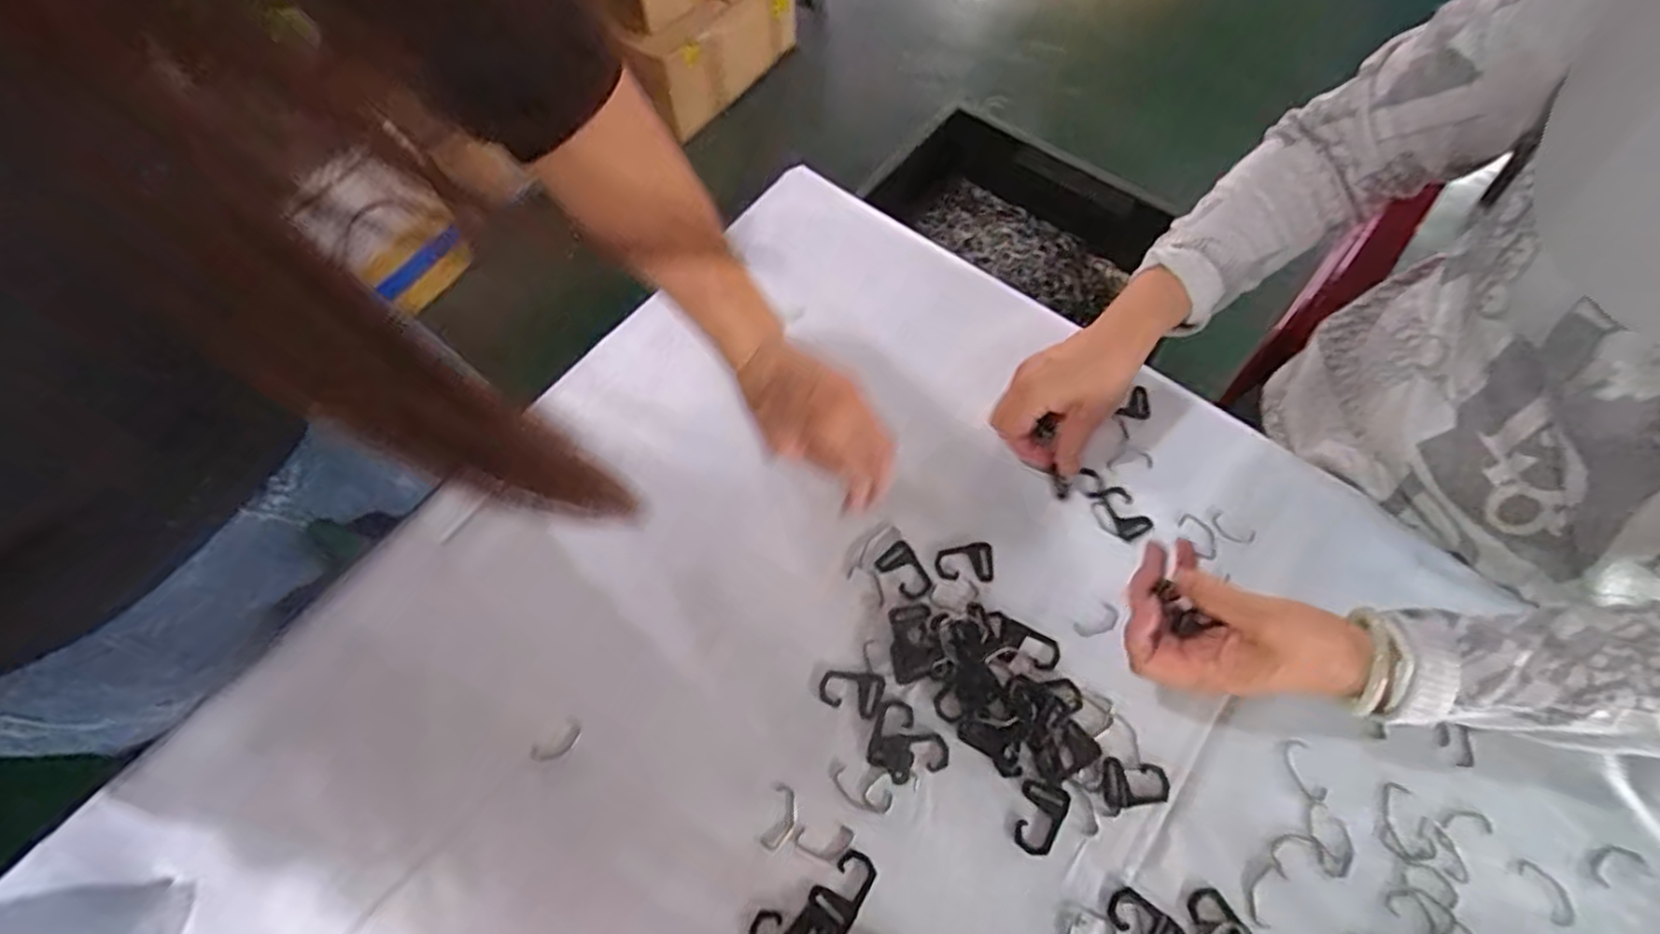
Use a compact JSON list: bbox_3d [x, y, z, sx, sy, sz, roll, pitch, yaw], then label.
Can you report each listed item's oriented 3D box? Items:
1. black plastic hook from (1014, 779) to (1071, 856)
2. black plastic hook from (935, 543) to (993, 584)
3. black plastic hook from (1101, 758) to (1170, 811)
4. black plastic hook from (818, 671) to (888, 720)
[{"bbox_3d":[0.132,0.221,0.467,0.030,0.004,0.043,24,67,11],"label":"black plastic hook"},{"bbox_3d":[0.098,0.068,0.540,0.042,0.004,0.029,5,65,2],"label":"black plastic hook"},{"bbox_3d":[0.196,0.205,0.474,0.042,0.004,0.030,8,65,3],"label":"black plastic hook"},{"bbox_3d":[0.014,0.150,0.499,0.041,0.004,0.029,20,66,9],"label":"black plastic hook"}]

